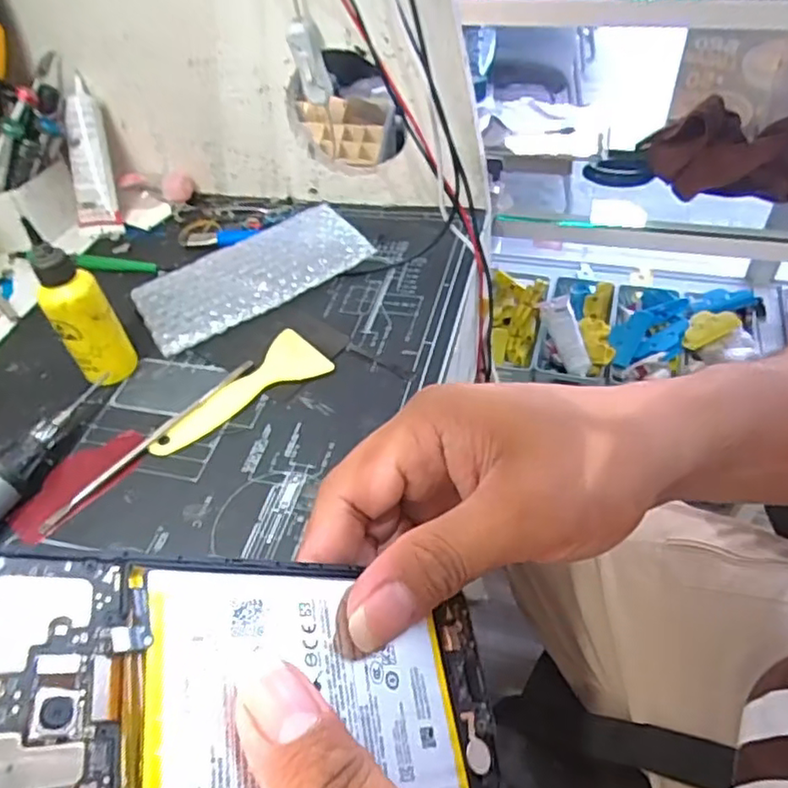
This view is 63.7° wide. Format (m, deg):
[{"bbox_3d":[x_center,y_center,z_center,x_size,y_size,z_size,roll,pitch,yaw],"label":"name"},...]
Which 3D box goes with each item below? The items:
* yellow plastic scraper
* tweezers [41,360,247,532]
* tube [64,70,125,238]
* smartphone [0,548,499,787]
[{"bbox_3d":[-0.103,0.002,0.419,0.122,0.009,0.048,-36,54,-24],"label":"yellow plastic scraper"},{"bbox_3d":[-0.151,0.029,0.400,0.011,0.007,0.158,30,58,29],"label":"tweezers"},{"bbox_3d":[-0.267,-0.207,0.557,0.038,0.127,0.027,-1,15,6],"label":"tube"},{"bbox_3d":[-0.034,0.078,0.162,0.161,0.004,0.071,16,50,-37],"label":"smartphone"}]

